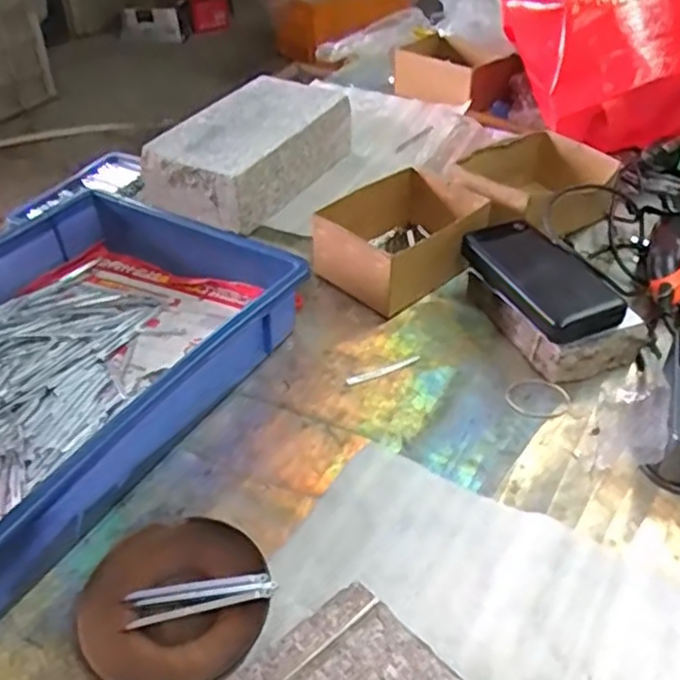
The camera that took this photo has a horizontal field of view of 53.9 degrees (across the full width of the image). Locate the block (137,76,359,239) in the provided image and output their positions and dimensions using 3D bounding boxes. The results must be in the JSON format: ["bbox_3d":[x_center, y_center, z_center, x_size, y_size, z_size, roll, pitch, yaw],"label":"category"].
[{"bbox_3d":[-0.107,-0.237,0.832,0.140,0.078,0.249,24,47,24],"label":"block"}]

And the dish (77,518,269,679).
[{"bbox_3d":[-0.103,0.167,0.427,0.108,0.019,0.114,0,42,0],"label":"dish"}]

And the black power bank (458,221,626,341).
[{"bbox_3d":[0.181,-0.061,0.608,0.078,0.027,0.154,-17,44,-18],"label":"black power bank"}]

